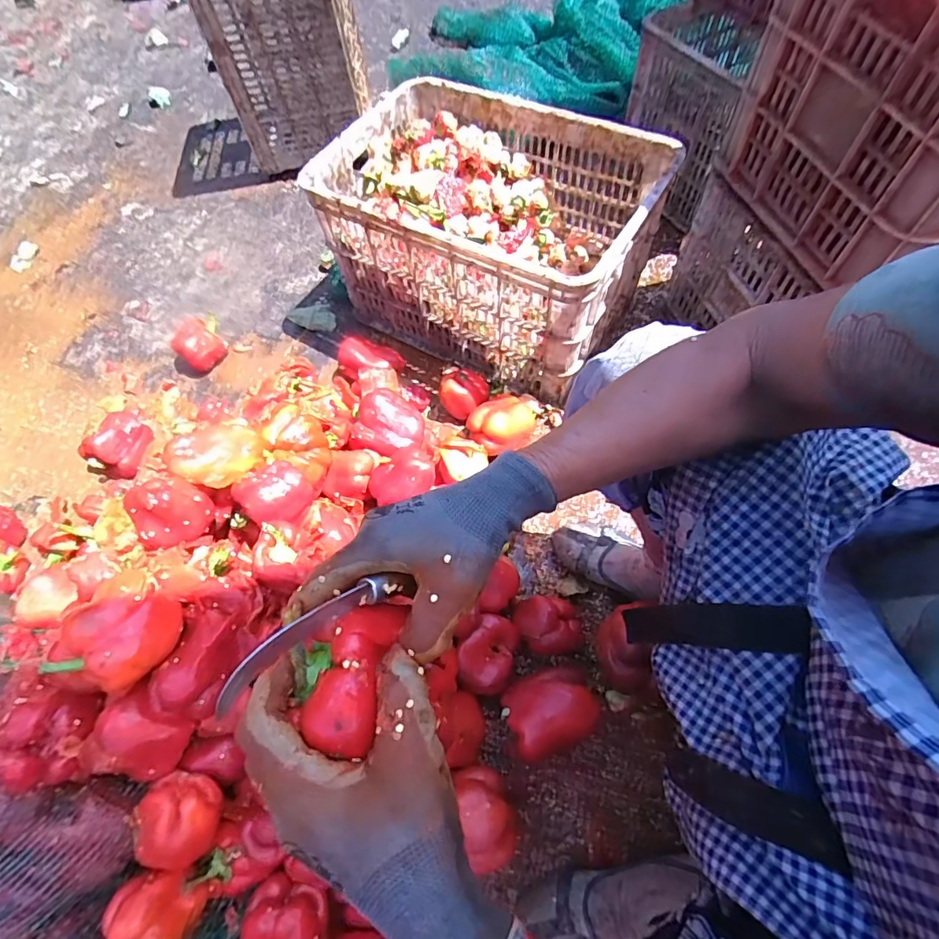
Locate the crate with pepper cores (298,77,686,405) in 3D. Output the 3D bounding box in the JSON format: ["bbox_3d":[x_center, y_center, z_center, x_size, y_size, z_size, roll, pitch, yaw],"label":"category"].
[{"bbox_3d":[0.039,-0.412,0.888,0.517,0.307,0.355,29,69,17],"label":"crate with pepper cores"}]

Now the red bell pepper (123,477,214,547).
[{"bbox_3d":[-0.344,0.047,0.543,0.073,0.056,0.068,-2,63,4],"label":"red bell pepper"}]

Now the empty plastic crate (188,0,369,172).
[{"bbox_3d":[-0.425,-1.020,1.085,0.295,0.485,0.276,-2,63,4],"label":"empty plastic crate"}]

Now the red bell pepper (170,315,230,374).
[{"bbox_3d":[-0.545,-0.249,0.978,0.092,0.072,0.087,-28,65,-9],"label":"red bell pepper"}]

